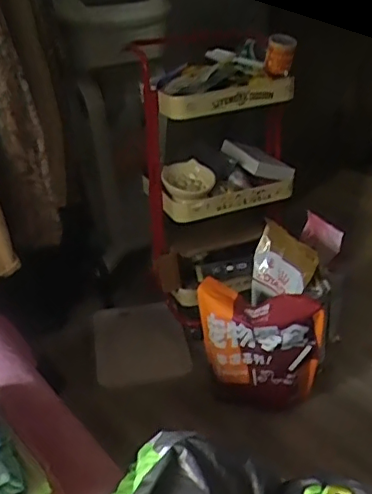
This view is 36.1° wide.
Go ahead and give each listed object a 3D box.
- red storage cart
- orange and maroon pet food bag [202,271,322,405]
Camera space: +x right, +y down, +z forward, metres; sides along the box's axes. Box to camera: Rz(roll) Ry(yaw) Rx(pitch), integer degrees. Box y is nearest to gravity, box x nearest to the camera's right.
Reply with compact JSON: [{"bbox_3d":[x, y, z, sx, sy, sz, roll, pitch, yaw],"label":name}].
[{"bbox_3d":[0.094,-0.219,1.727,0.430,0.739,0.430,-1,29,3],"label":"red storage cart"},{"bbox_3d":[0.175,0.247,1.430,0.309,0.277,0.102,9,31,20],"label":"orange and maroon pet food bag"}]

